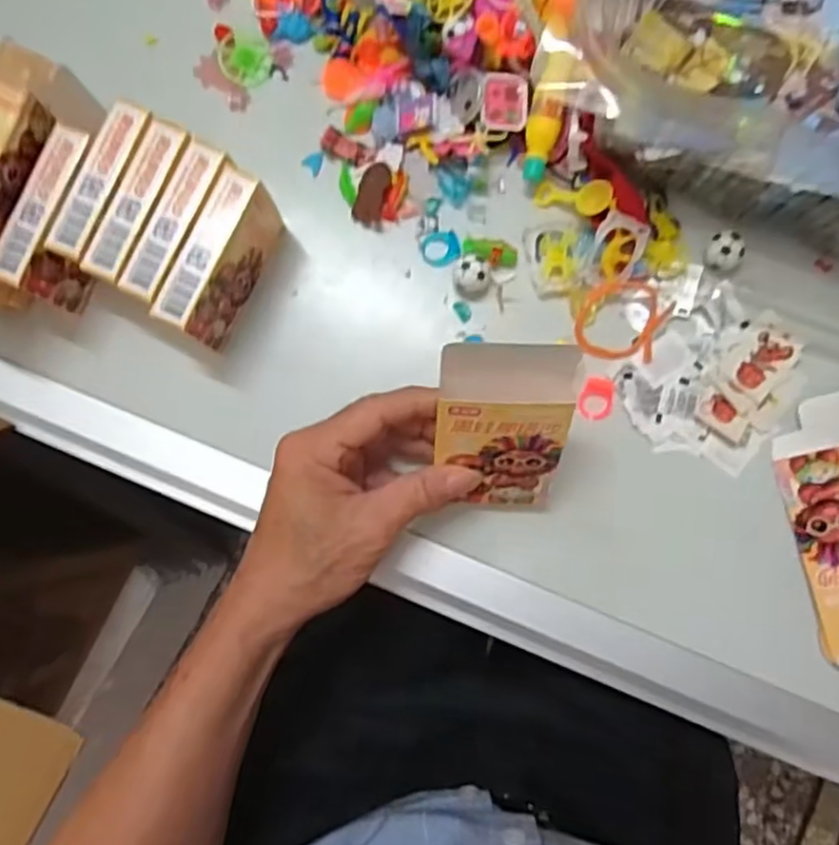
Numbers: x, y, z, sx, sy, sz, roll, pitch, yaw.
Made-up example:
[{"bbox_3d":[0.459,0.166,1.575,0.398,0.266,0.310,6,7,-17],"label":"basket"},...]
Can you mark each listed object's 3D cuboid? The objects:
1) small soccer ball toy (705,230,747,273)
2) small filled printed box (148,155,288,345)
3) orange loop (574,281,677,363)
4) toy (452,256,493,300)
[{"bbox_3d":[0.178,-0.099,0.402,0.022,0.017,0.021,0,84,2],"label":"small soccer ball toy"},{"bbox_3d":[-0.110,-0.088,0.392,0.021,0.065,0.087,24,86,5],"label":"small filled printed box"},{"bbox_3d":[0.118,-0.059,0.405,0.048,0.006,0.048,24,86,5],"label":"orange loop"},{"bbox_3d":[0.031,-0.085,0.408,0.021,0.023,0.019,-41,84,-2],"label":"toy"}]

